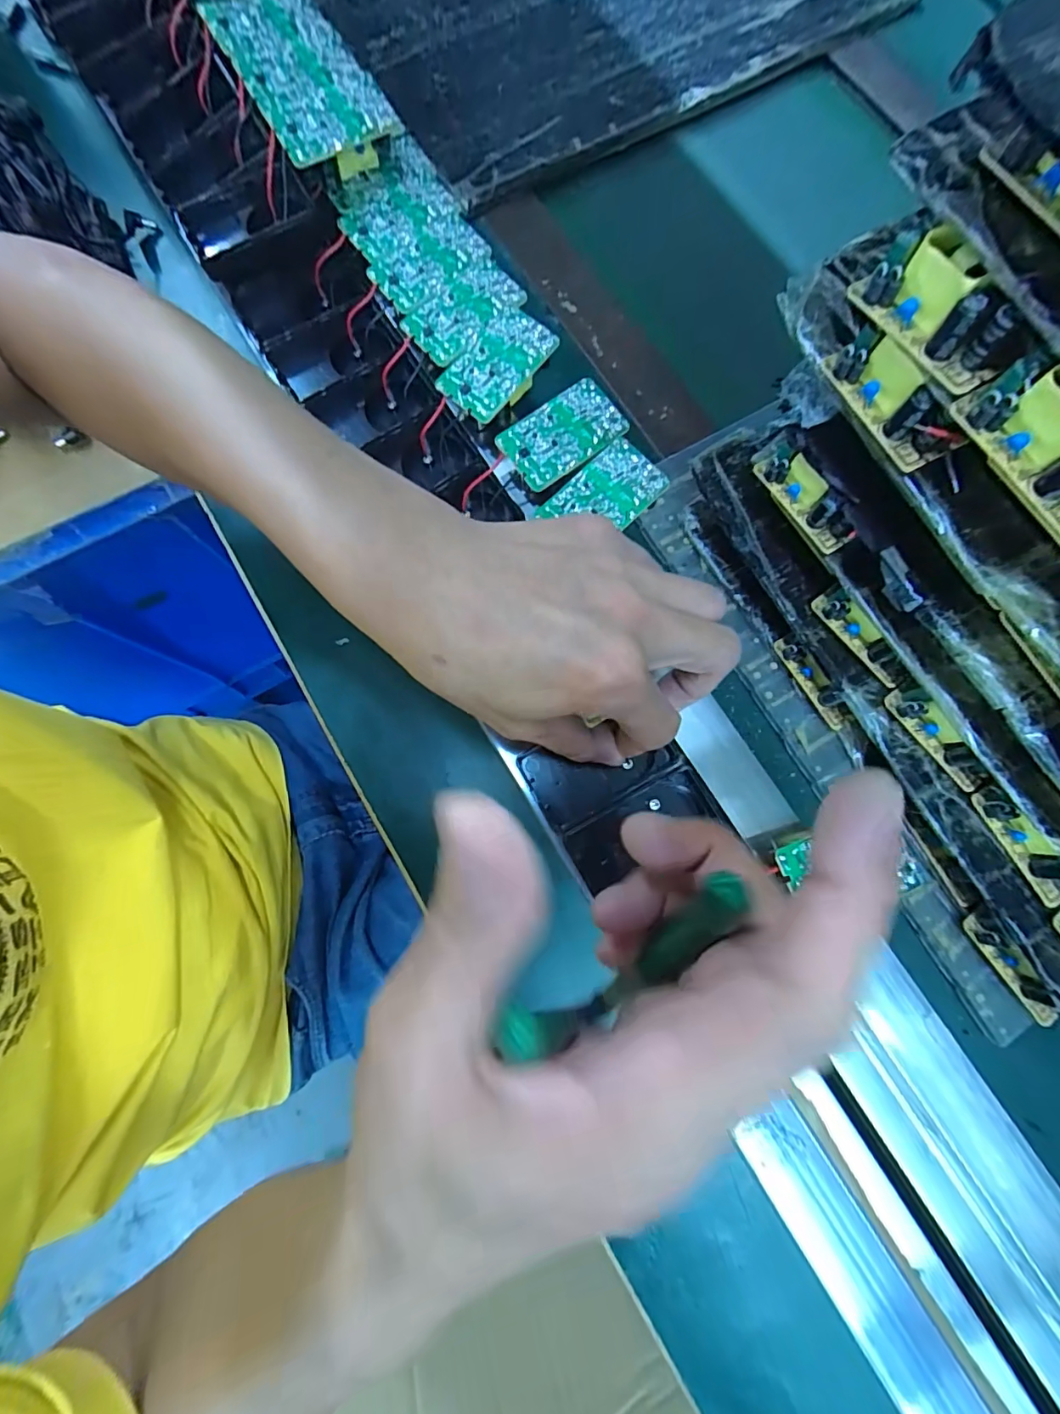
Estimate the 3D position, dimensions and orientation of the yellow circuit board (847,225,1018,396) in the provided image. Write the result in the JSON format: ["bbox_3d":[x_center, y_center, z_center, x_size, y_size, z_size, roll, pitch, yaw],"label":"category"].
[{"bbox_3d":[0.152,-0.148,0.190,0.023,0.025,0.060,-29,80,-7],"label":"yellow circuit board"}]

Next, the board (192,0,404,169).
[{"bbox_3d":[-0.133,-0.361,0.285,0.060,0.010,0.124,-31,85,-7],"label":"board"}]

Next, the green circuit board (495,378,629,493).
[{"bbox_3d":[0.018,-0.142,0.267,0.063,0.008,0.038,-35,81,-8],"label":"green circuit board"}]

